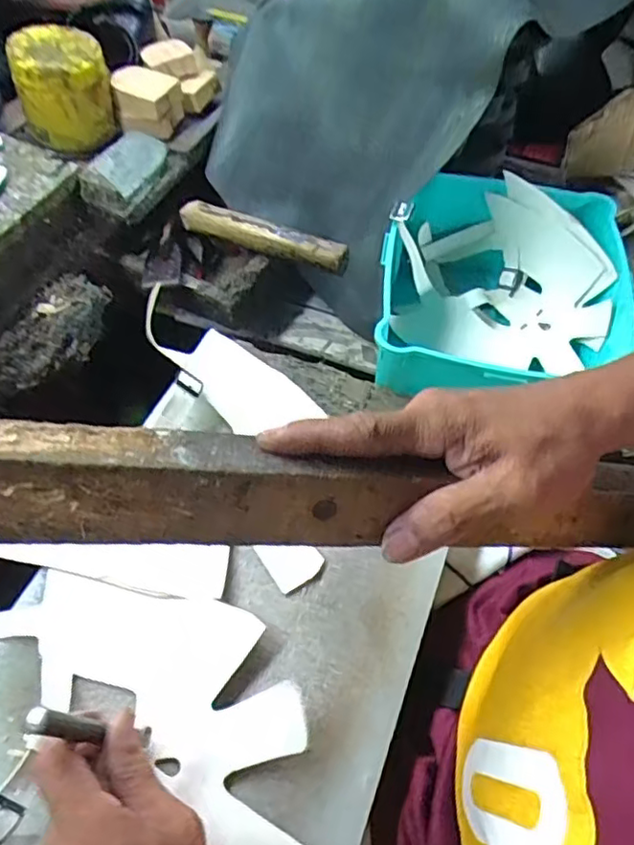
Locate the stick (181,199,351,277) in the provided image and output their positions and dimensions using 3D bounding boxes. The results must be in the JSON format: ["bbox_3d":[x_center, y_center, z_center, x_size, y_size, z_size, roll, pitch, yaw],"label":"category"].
[{"bbox_3d":[-0.060,-0.209,0.705,0.199,0.033,0.022,20,55,11],"label":"stick"}]

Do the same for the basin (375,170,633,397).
[{"bbox_3d":[0.199,-0.128,0.702,0.255,0.140,0.295,9,54,3],"label":"basin"}]

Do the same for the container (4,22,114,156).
[{"bbox_3d":[-0.270,-0.356,0.674,0.093,0.092,0.087,-15,56,-14],"label":"container"}]

